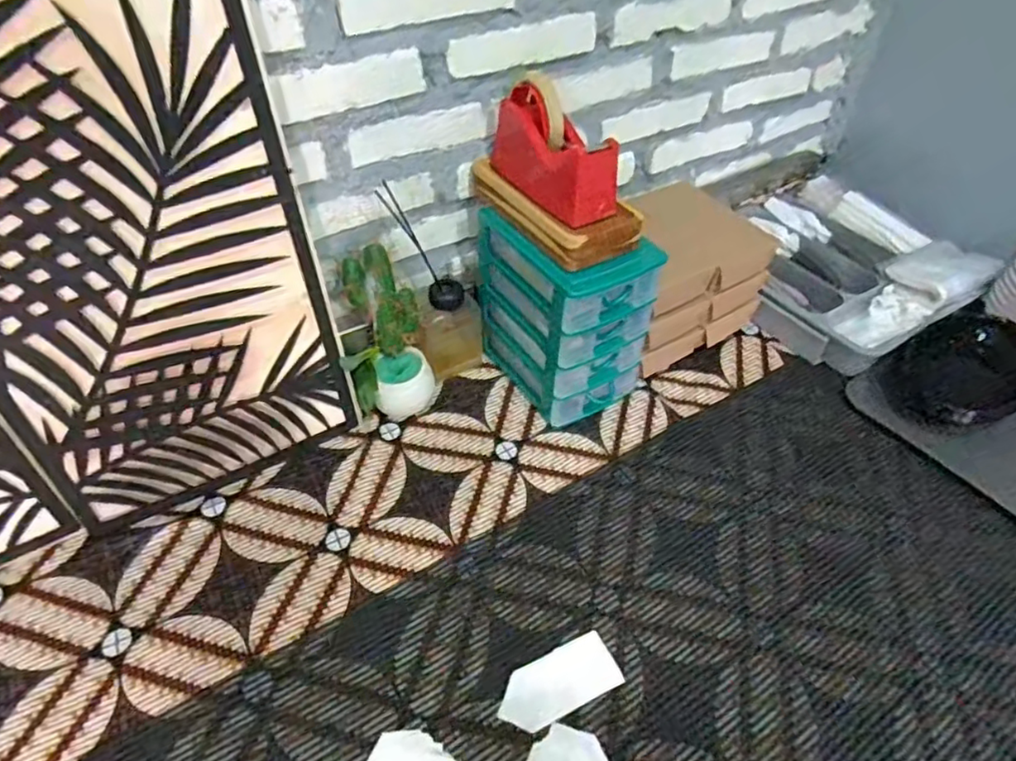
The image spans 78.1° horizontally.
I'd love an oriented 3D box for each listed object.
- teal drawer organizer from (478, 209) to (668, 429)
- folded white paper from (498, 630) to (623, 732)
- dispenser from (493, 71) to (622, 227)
[{"bbox_3d":[0.068,-0.089,0.763,0.133,0.214,0.183,-24,50,-23],"label":"teal drawer organizer"},{"bbox_3d":[0.045,0.268,0.557,0.109,0.004,0.052,-19,49,-19],"label":"folded white paper"},{"bbox_3d":[0.044,-0.245,0.654,0.059,0.095,0.168,-24,50,-23],"label":"dispenser"}]

